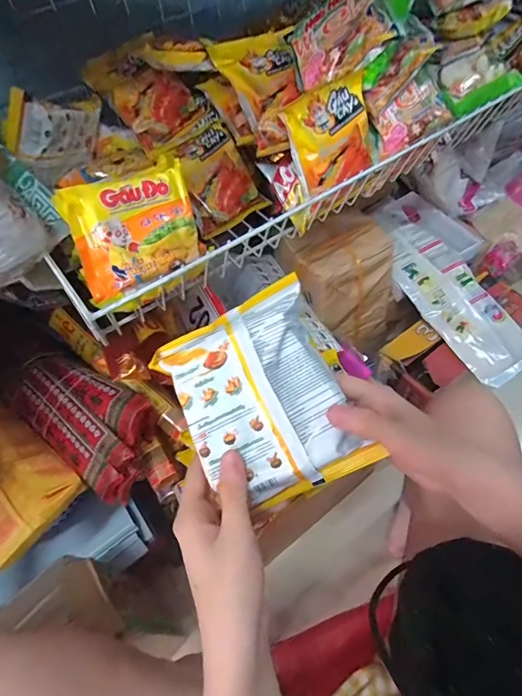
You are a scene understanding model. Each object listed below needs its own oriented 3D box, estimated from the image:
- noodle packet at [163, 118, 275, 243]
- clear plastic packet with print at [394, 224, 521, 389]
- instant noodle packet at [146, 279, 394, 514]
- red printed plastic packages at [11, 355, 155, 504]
[{"bbox_3d":[-0.064,-0.246,0.581,0.117,0.027,0.134,-40,106,-20],"label":"noodle packet"},{"bbox_3d":[0.350,-0.086,0.714,0.124,0.034,0.312,-28,74,-14],"label":"clear plastic packet with print"},{"bbox_3d":[0.003,0.039,0.290,0.115,0.022,0.144,-28,83,-2],"label":"instant noodle packet"},{"bbox_3d":[-0.256,0.102,0.571,0.215,0.097,0.118,26,61,21],"label":"red printed plastic packages"}]

